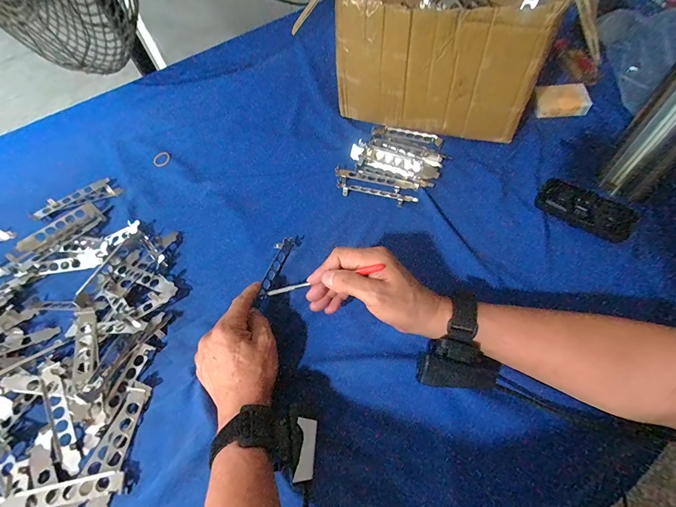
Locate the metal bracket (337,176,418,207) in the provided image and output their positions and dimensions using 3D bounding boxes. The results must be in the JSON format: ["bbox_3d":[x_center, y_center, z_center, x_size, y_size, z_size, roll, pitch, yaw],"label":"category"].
[{"bbox_3d":[0.056,-0.092,0.502,0.119,0.007,0.030,18,62,13],"label":"metal bracket"}]

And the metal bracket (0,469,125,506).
[{"bbox_3d":[-0.275,0.236,0.331,0.131,0.013,0.021,-10,59,-3],"label":"metal bracket"}]

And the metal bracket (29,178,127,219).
[{"bbox_3d":[-0.426,-0.091,0.554,0.130,0.017,0.035,-25,61,-11],"label":"metal bracket"}]

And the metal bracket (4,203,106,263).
[{"bbox_3d":[-0.425,-0.031,0.512,0.128,0.019,0.042,-41,65,-19],"label":"metal bracket"}]

